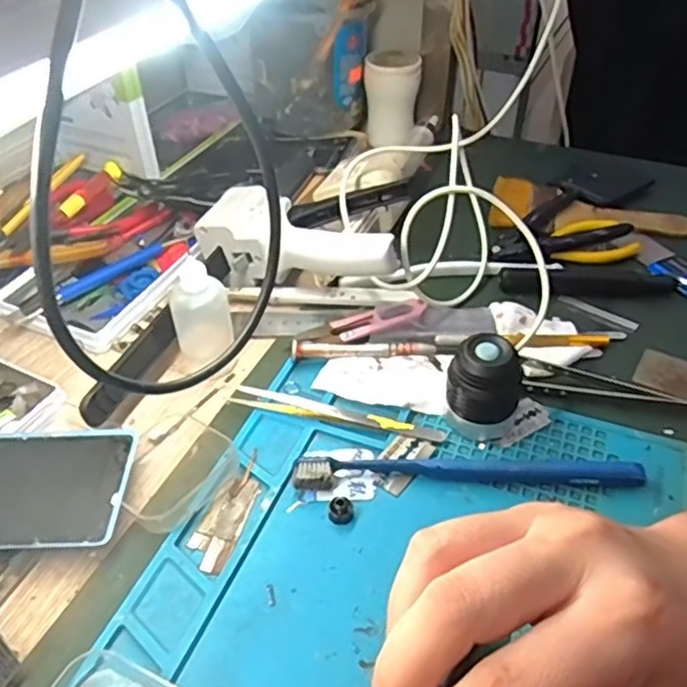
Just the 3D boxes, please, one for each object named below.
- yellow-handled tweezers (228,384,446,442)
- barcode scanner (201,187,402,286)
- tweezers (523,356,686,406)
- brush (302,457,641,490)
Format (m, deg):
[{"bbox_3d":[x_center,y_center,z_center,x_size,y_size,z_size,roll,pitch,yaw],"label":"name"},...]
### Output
[{"bbox_3d":[-0.004,0.041,0.388,0.126,0.012,0.011,9,43,10],"label":"yellow-handled tweezers"},{"bbox_3d":[-0.029,-0.068,0.465,0.149,0.060,0.056,22,46,22],"label":"barcode scanner"},{"bbox_3d":[0.172,0.028,0.403,0.120,0.007,0.020,12,44,13],"label":"tweezers"},{"bbox_3d":[0.066,0.069,0.355,0.183,0.016,0.016,0,42,0],"label":"brush"}]

